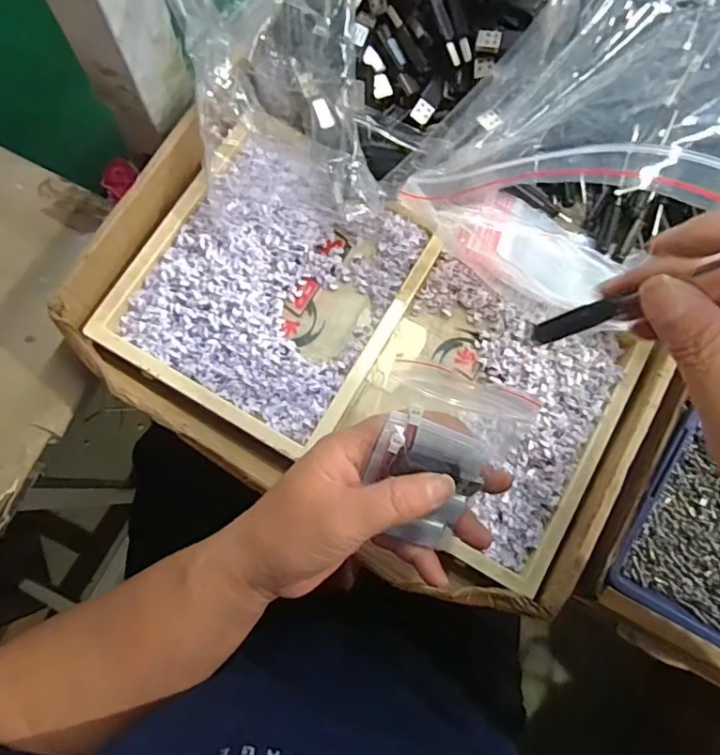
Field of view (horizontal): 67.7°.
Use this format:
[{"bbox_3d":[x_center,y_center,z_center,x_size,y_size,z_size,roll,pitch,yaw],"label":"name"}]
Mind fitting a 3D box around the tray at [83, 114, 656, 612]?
[{"bbox_3d":[0.009,-0.020,0.356,0.324,0.039,0.182,29,80,7],"label":"tray"}]

